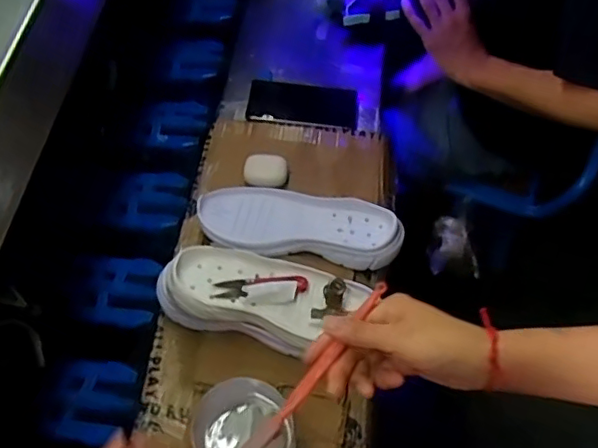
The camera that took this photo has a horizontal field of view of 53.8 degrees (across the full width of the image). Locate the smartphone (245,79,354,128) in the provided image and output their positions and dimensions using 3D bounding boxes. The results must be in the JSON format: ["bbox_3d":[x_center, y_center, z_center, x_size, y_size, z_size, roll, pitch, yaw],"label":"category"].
[{"bbox_3d":[0.005,-0.172,0.850,0.157,0.014,0.076,4,58,2],"label":"smartphone"}]

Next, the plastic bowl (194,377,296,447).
[{"bbox_3d":[-0.051,0.209,0.581,0.089,0.073,0.090,0,58,0],"label":"plastic bowl"}]

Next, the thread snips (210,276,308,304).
[{"bbox_3d":[-0.040,0.071,0.634,0.098,0.019,0.032,-5,58,-4],"label":"thread snips"}]

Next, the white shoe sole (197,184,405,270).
[{"bbox_3d":[0.000,-0.002,0.714,0.240,0.032,0.094,13,59,7],"label":"white shoe sole"}]

